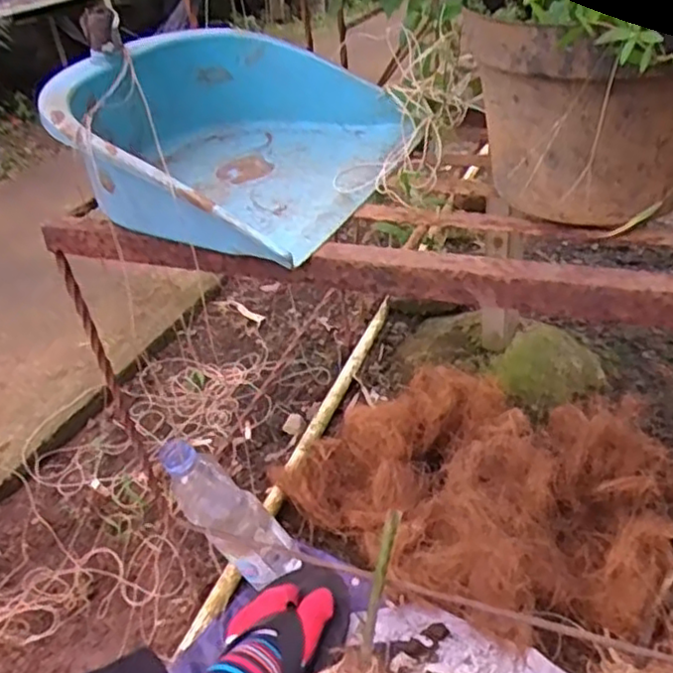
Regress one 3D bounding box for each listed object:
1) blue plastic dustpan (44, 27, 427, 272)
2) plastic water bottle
[{"bbox_3d":[-0.070,-0.160,0.525,0.231,0.090,0.247,10,37,24],"label":"blue plastic dustpan"},{"bbox_3d":[-0.115,0.196,0.738,0.058,0.230,0.061,-23,32,19],"label":"plastic water bottle"}]

